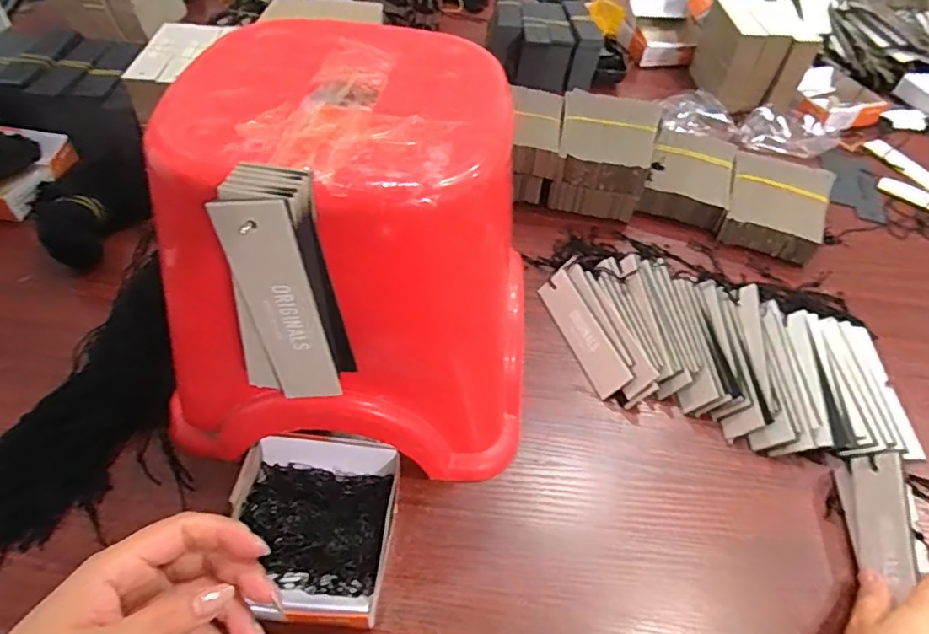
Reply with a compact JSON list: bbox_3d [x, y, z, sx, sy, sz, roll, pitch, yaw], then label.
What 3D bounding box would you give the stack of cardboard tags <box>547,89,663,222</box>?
[{"bbox_3d":[0.154,-0.180,0.616,0.101,0.076,0.128,11,50,5],"label":"stack of cardboard tags"}]

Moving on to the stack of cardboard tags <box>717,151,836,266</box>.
[{"bbox_3d":[0.333,-0.120,0.605,0.099,0.038,0.127,24,52,15],"label":"stack of cardboard tags"}]

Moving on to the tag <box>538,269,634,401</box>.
[{"bbox_3d":[0.102,0.012,0.487,0.032,0.004,0.126,-35,52,13],"label":"tag"}]

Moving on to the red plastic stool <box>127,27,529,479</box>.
[{"bbox_3d":[-0.073,-0.038,0.390,0.244,0.234,0.224,8,50,3],"label":"red plastic stool"}]

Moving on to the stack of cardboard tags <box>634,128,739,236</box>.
[{"bbox_3d":[0.252,-0.158,0.629,0.087,0.040,0.122,19,51,11],"label":"stack of cardboard tags"}]

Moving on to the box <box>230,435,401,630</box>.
[{"bbox_3d":[-0.098,0.136,0.358,0.103,0.033,0.108,3,49,1],"label":"box"}]

